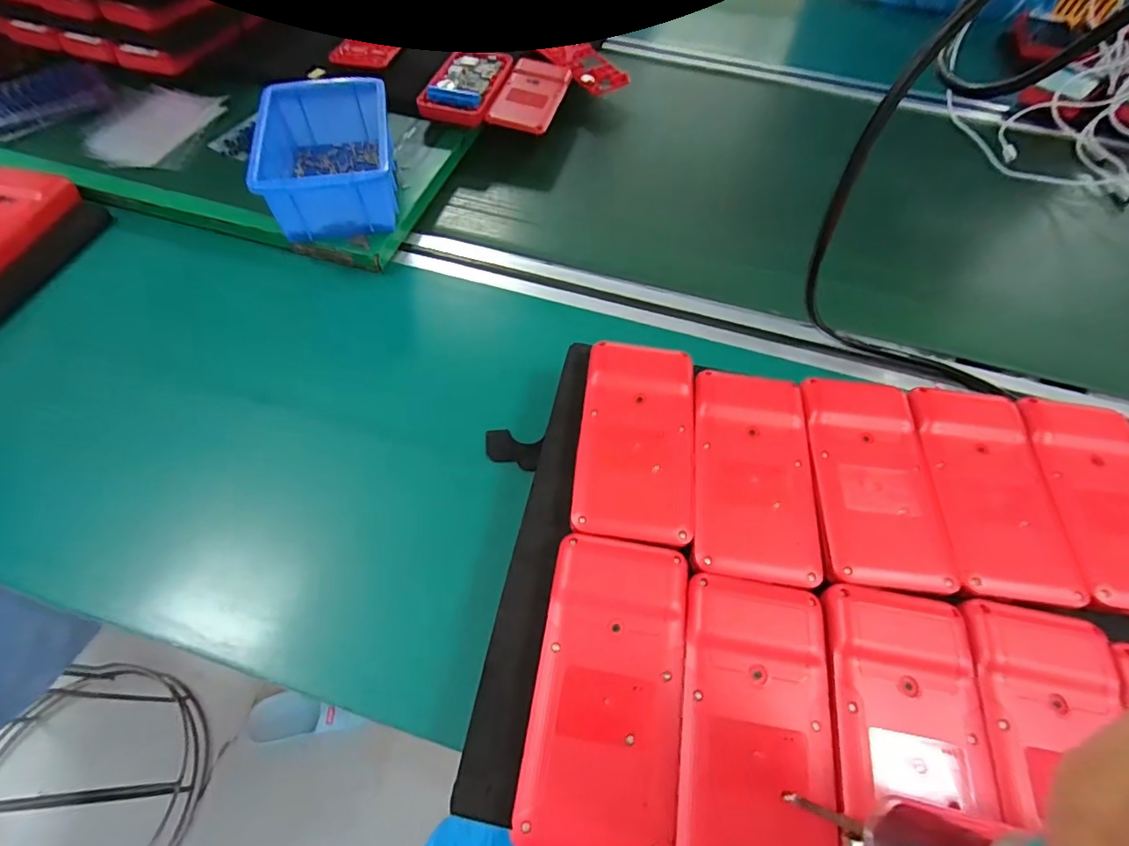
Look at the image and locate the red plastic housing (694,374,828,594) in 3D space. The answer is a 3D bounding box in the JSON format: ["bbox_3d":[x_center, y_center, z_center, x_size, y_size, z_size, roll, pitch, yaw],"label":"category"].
[{"bbox_3d":[0.101,0.023,0.266,0.063,0.014,0.116,8,58,2],"label":"red plastic housing"}]

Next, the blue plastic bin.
[{"bbox_3d":[-0.189,-0.215,0.409,0.095,0.055,0.143,-9,59,-9],"label":"blue plastic bin"}]

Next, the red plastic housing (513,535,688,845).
[{"bbox_3d":[0.019,0.111,0.214,0.060,0.018,0.117,9,58,2],"label":"red plastic housing"}]

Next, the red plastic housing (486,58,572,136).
[{"bbox_3d":[-0.033,-0.330,0.505,0.059,0.010,0.117,16,63,1],"label":"red plastic housing"}]

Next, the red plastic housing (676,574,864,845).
[{"bbox_3d":[0.080,0.127,0.208,0.062,0.018,0.115,8,54,4],"label":"red plastic housing"}]

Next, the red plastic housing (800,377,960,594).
[{"bbox_3d":[0.165,0.027,0.266,0.063,0.014,0.113,7,58,1],"label":"red plastic housing"}]

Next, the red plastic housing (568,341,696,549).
[{"bbox_3d":[0.039,0.006,0.274,0.062,0.015,0.115,8,58,2],"label":"red plastic housing"}]

